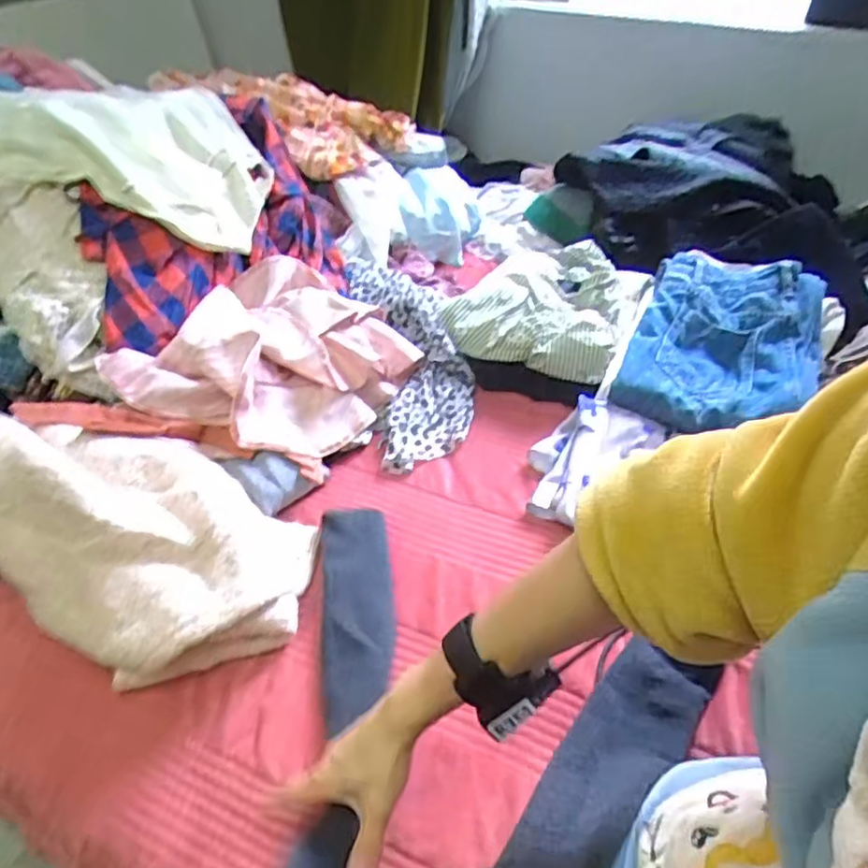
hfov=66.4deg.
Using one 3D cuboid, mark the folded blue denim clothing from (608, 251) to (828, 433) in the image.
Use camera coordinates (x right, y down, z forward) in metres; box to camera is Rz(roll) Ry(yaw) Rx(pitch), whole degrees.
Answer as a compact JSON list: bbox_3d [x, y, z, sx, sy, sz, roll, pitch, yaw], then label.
[{"bbox_3d":[0.415,-0.141,0.936,0.241,0.088,0.335,17,45,20],"label":"folded blue denim clothing"}]

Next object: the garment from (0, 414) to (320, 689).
[{"bbox_3d":[-0.406,0.111,0.728,0.529,0.143,0.262,3,42,5],"label":"garment"}]

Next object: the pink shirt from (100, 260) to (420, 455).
[{"bbox_3d":[-0.224,-0.088,0.918,0.288,0.138,0.346,24,48,26],"label":"pink shirt"}]

